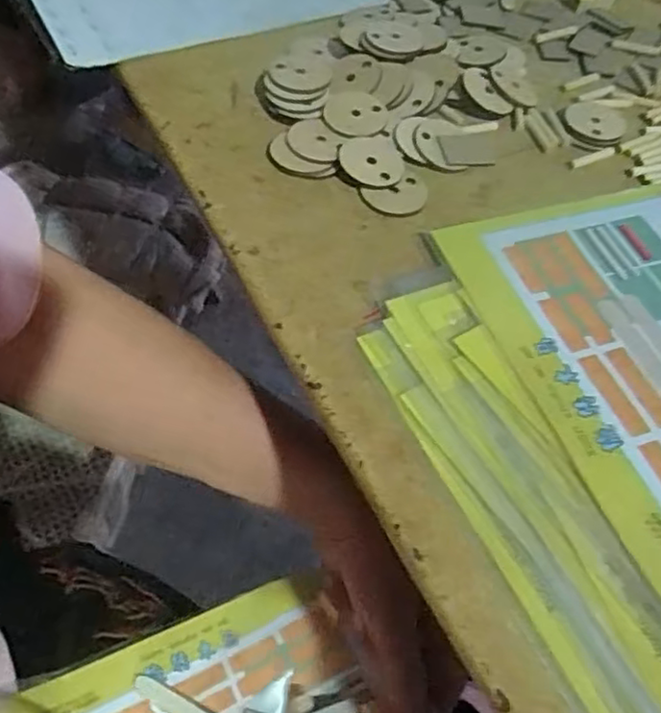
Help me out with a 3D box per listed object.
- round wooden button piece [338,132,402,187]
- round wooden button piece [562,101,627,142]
[{"bbox_3d":[0.021,-0.102,0.339,0.033,0.004,0.034,-13,57,-13],"label":"round wooden button piece"},{"bbox_3d":[0.152,-0.135,0.377,0.033,0.004,0.037,27,57,14],"label":"round wooden button piece"}]

